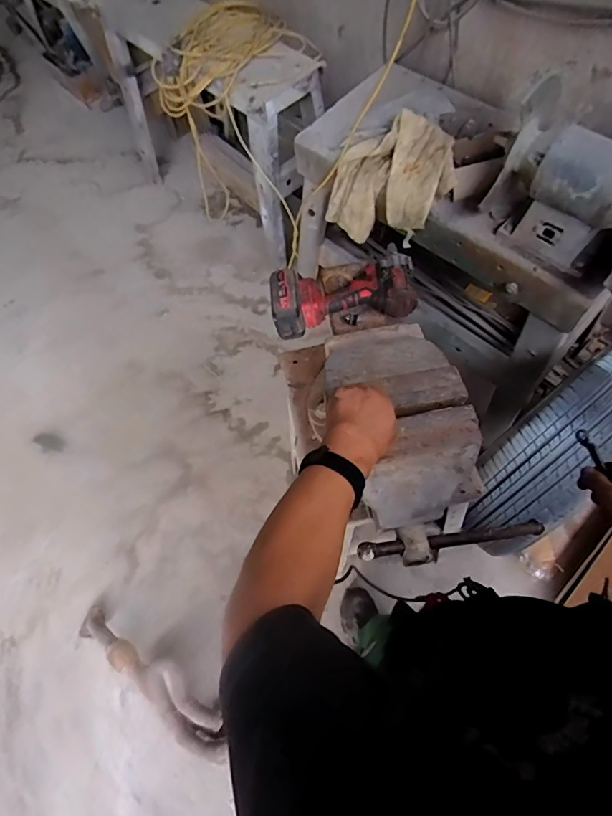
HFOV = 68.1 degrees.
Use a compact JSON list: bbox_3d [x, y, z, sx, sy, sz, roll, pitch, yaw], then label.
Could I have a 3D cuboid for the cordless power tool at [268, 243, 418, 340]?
[{"bbox_3d":[0.066,-0.216,0.851,0.262,0.069,0.123,-8,64,0],"label":"cordless power tool"}]

